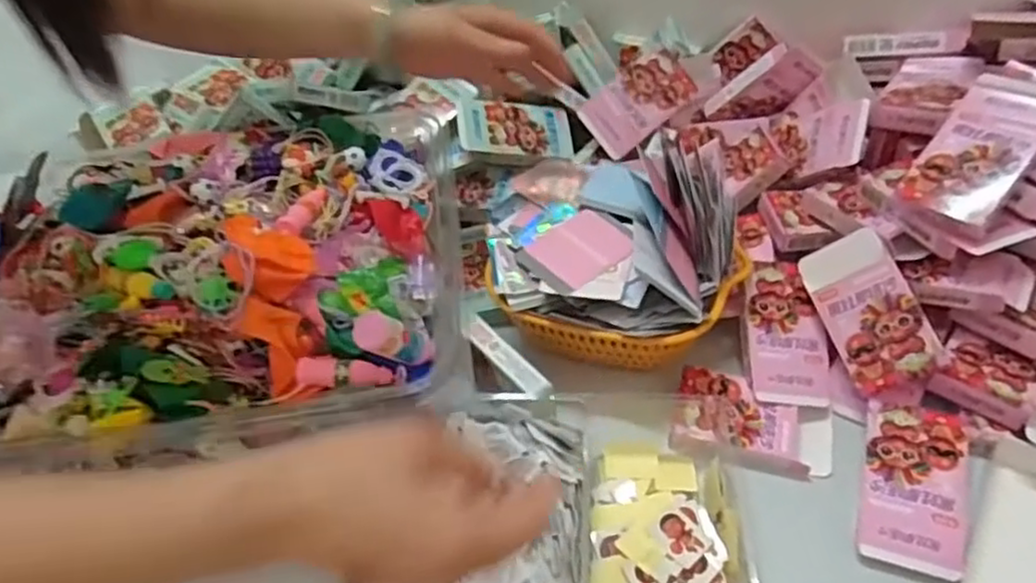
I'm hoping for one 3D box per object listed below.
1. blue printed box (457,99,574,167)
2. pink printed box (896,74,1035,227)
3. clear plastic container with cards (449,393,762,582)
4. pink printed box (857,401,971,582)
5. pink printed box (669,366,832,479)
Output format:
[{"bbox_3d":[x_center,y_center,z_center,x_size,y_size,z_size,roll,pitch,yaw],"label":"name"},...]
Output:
[{"bbox_3d":[-0.004,-0.164,0.738,0.118,0.024,0.068,4,66,-16],"label":"blue printed box"},{"bbox_3d":[0.337,-0.105,0.525,0.123,0.017,0.066,-51,45,-5],"label":"pink printed box"},{"bbox_3d":[0.050,0.151,0.495,0.211,0.062,0.193,-4,46,3],"label":"clear plastic container with cards"},{"bbox_3d":[0.276,0.135,0.500,0.066,0.027,0.121,13,49,18],"label":"pink printed box"},{"bbox_3d":[0.180,0.105,0.551,0.115,0.025,0.073,10,48,16],"label":"pink printed box"}]

